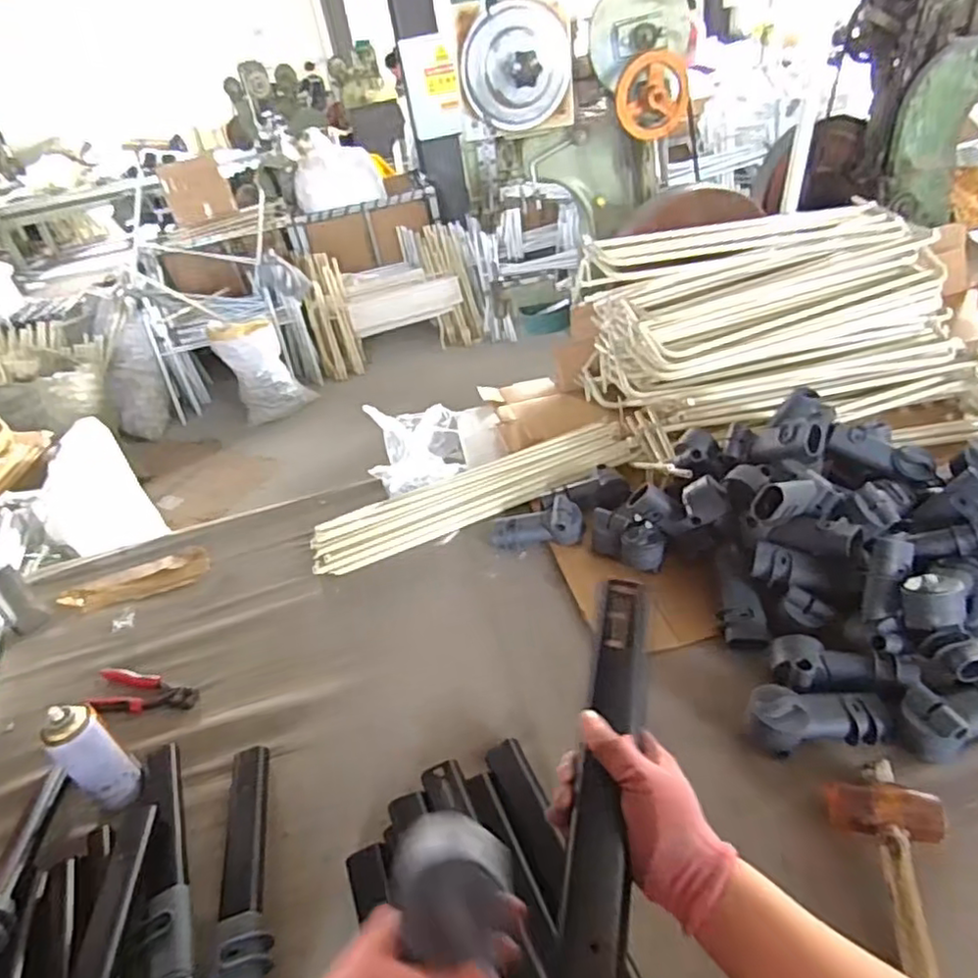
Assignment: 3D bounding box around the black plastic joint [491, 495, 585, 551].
[{"bbox_3d":[0.084,0.066,1.144,0.165,0.066,0.062,-13,27,16],"label":"black plastic joint"}]

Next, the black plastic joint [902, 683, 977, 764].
[{"bbox_3d":[0.559,0.260,0.758,0.165,0.057,0.067,-18,36,-11],"label":"black plastic joint"}]

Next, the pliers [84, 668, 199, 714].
[{"bbox_3d":[-0.558,0.327,1.033,0.194,0.018,0.082,1,37,16],"label":"pliers"}]

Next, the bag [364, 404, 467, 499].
[{"bbox_3d":[-0.150,-0.090,1.342,0.212,0.176,0.135,-11,35,-1],"label":"bag"}]

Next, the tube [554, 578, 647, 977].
[{"bbox_3d":[0.087,0.228,0.480,0.043,0.017,0.338,3,59,17],"label":"tube"}]

